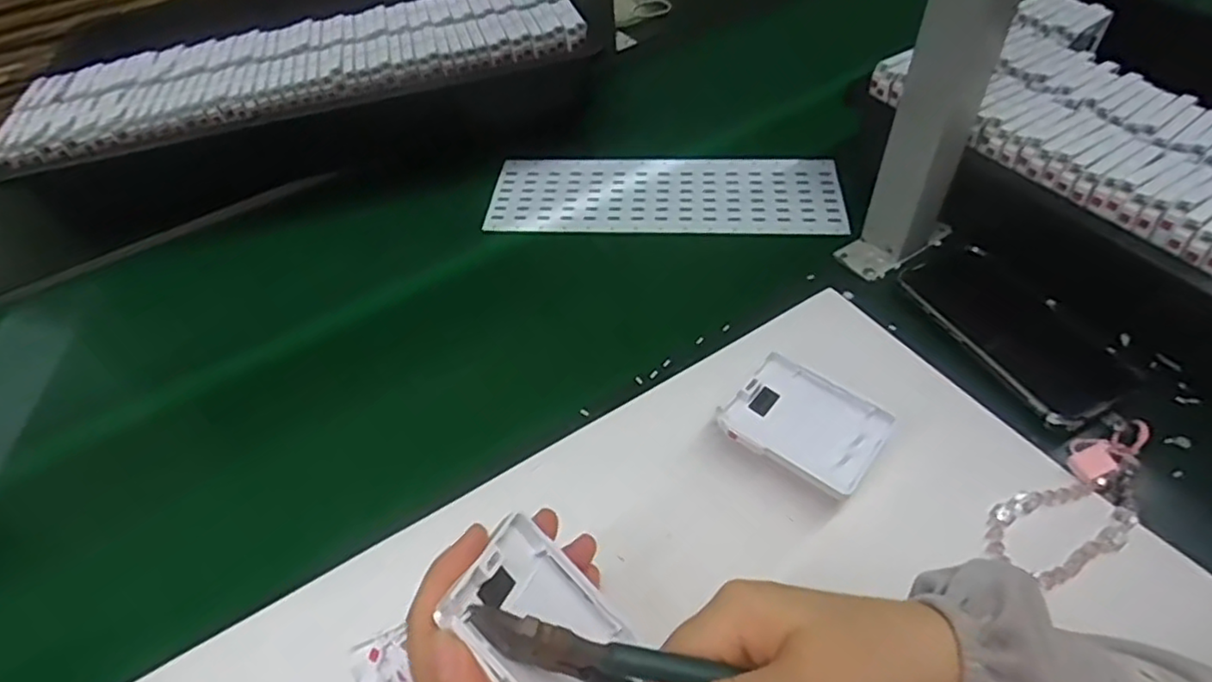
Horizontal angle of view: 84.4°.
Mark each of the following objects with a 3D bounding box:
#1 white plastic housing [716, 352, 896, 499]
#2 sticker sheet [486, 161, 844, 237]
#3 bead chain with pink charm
[{"bbox_3d":[0.122,0.049,0.409,0.086,0.008,0.070,28,56,26],"label":"white plastic housing"},{"bbox_3d":[0.054,-0.138,0.630,0.320,0.009,0.109,3,50,7],"label":"sticker sheet"},{"bbox_3d":[0.276,0.091,0.383,0.128,0.018,0.052,-28,53,-18],"label":"bead chain with pink charm"}]

